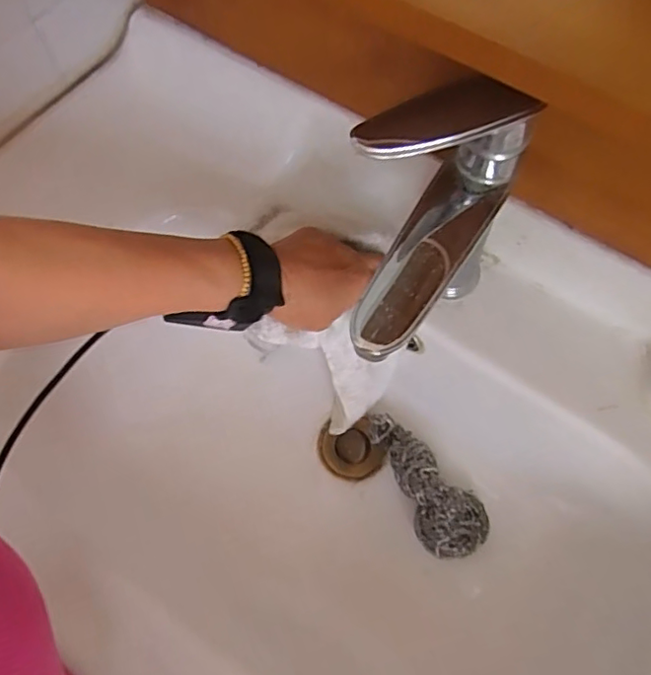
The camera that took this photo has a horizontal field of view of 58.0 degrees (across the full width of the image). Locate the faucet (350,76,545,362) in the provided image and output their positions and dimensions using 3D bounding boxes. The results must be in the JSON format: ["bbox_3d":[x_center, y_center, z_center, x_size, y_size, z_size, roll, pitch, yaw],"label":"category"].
[{"bbox_3d":[0.054,-0.071,0.360,0.090,0.143,0.123,25,68,12],"label":"faucet"}]

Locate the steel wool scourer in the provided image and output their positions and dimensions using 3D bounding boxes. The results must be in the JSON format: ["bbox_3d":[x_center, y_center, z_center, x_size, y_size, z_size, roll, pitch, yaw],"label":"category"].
[{"bbox_3d":[0.084,0.128,0.520,0.059,0.040,0.140,-35,69,-14],"label":"steel wool scourer"}]

